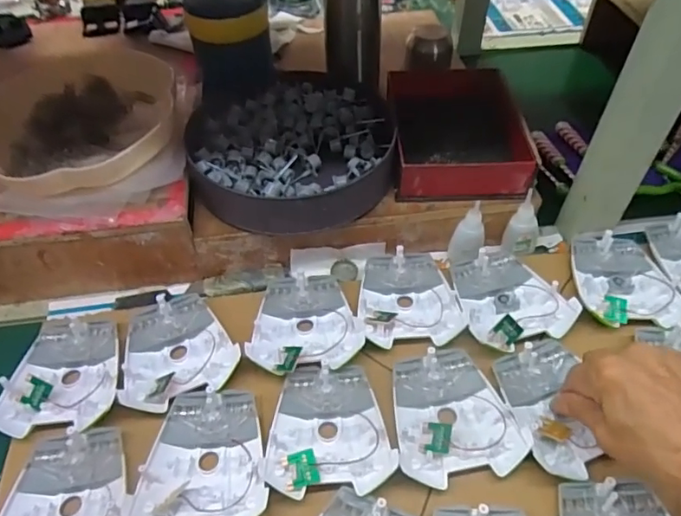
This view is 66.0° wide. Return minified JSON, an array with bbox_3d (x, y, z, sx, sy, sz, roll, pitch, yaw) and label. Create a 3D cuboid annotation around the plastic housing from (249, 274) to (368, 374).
[{"bbox_3d":[-0.028,0.056,0.483,0.098,0.024,0.111,2,51,6],"label":"plastic housing"}]

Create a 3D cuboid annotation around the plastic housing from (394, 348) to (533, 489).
[{"bbox_3d":[0.090,0.127,0.432,0.095,0.021,0.107,-11,51,-4],"label":"plastic housing"}]

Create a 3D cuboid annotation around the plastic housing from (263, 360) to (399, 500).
[{"bbox_3d":[-0.010,0.134,0.421,0.094,0.019,0.105,-5,51,0],"label":"plastic housing"}]

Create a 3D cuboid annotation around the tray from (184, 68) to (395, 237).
[{"bbox_3d":[-0.050,-0.121,0.557,0.210,0.043,0.228,0,51,0],"label":"tray"}]

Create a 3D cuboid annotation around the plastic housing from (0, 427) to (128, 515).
[{"bbox_3d":[-0.201,0.179,0.383,0.092,0.018,0.111,0,51,5],"label":"plastic housing"}]

